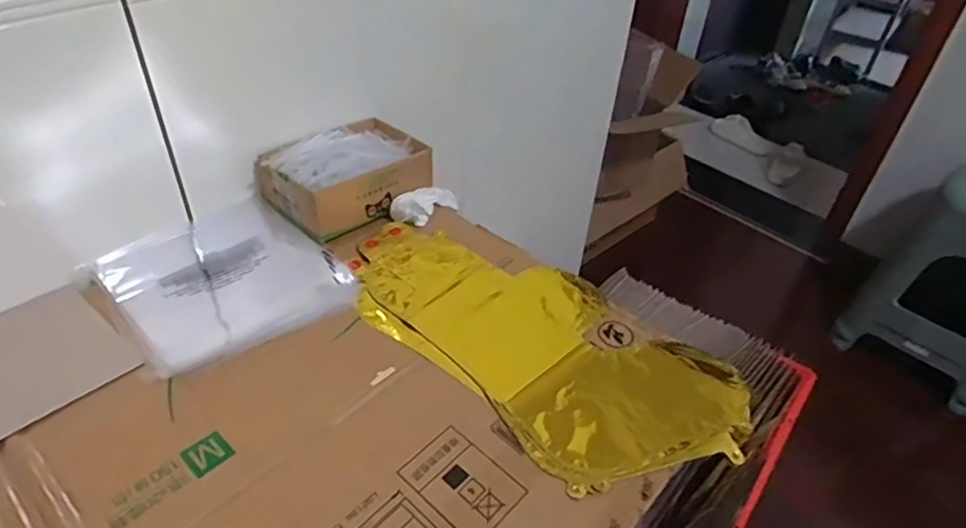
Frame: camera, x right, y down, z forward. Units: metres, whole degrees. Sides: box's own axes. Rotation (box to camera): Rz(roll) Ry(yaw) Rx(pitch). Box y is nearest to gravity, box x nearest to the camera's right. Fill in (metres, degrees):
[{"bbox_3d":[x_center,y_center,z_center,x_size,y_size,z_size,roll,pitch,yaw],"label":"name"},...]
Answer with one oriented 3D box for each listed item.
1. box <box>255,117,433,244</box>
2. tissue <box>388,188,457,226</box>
[{"bbox_3d":[-0.170,-0.116,0.771,0.130,0.075,0.181,32,48,30],"label":"box"},{"bbox_3d":[-0.070,-0.082,0.793,0.046,0.032,0.107,25,30,24],"label":"tissue"}]

